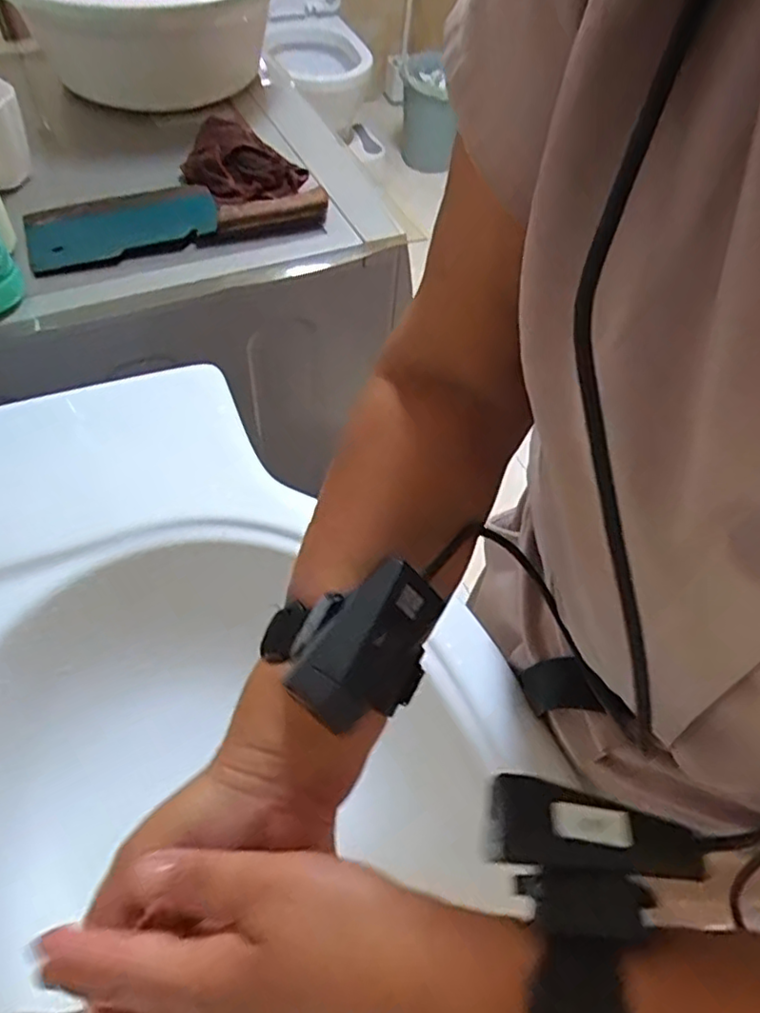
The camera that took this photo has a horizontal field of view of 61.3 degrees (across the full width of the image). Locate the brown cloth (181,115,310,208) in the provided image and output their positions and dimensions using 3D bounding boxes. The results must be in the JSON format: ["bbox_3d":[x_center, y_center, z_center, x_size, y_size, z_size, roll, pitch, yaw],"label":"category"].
[{"bbox_3d":[-0.164,-0.399,0.738,0.129,0.034,0.154,-36,64,-25],"label":"brown cloth"}]

